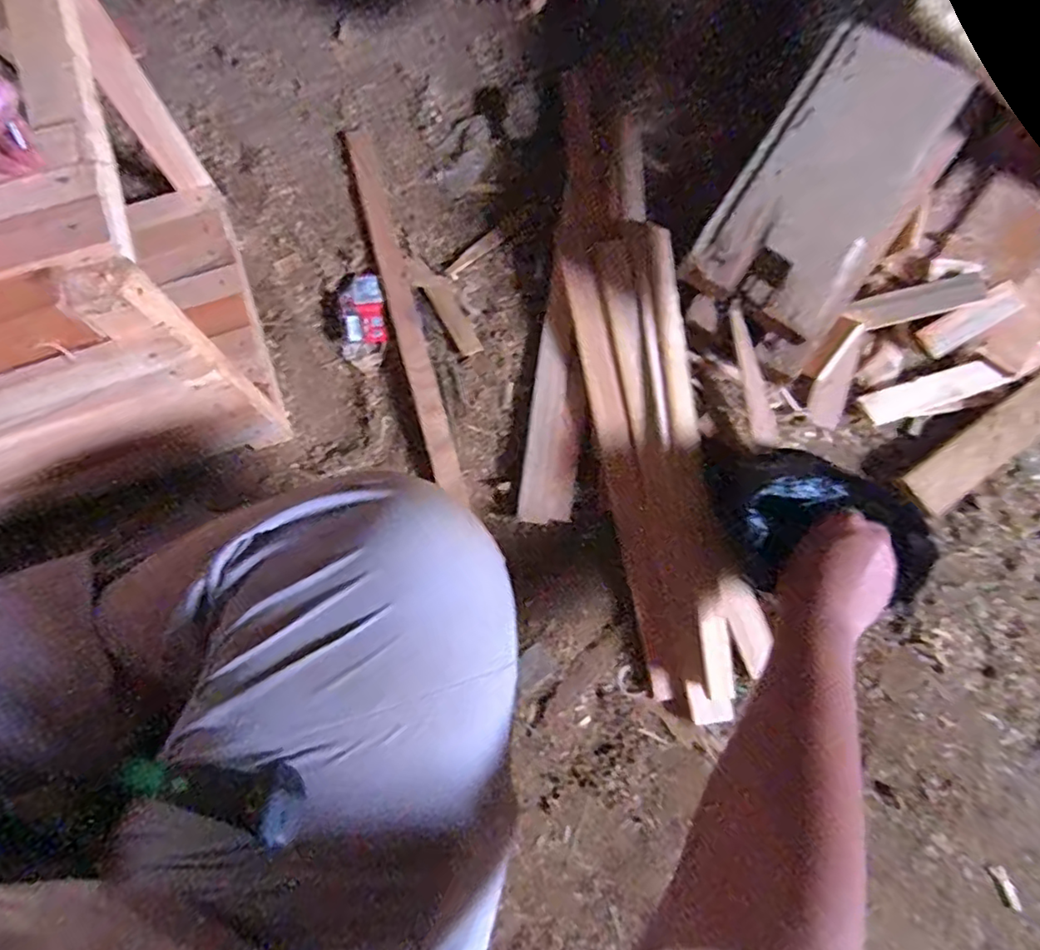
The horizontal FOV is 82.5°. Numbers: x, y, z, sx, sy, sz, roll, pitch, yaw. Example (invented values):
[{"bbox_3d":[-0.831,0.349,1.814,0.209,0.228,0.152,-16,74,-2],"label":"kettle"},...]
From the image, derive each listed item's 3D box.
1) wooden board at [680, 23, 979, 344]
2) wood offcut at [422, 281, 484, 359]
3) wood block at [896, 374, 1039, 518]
[{"bbox_3d":[0.283,-0.271,0.547,0.133,0.014,0.270,33,92,1],"label":"wooden board"},{"bbox_3d":[-0.076,-0.180,0.678,0.027,0.006,0.103,-28,78,-8],"label":"wood offcut"},{"bbox_3d":[0.517,-0.035,0.653,0.251,0.035,0.055,-32,75,-10],"label":"wood block"}]

